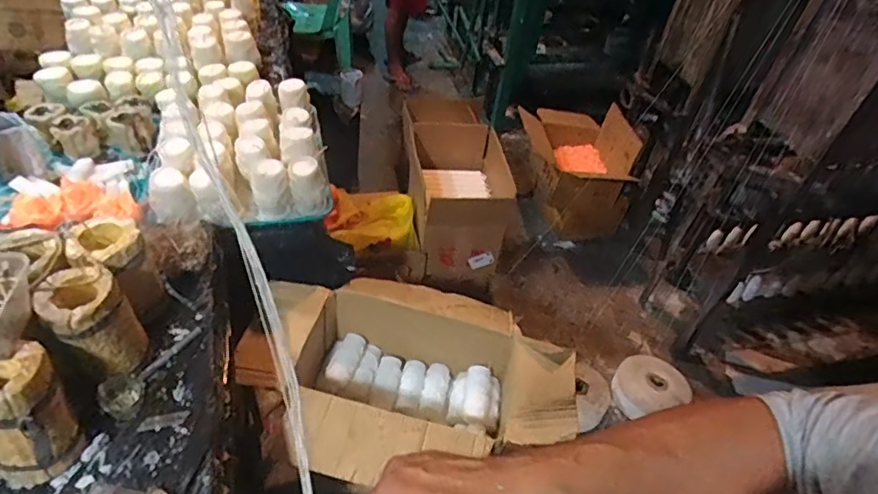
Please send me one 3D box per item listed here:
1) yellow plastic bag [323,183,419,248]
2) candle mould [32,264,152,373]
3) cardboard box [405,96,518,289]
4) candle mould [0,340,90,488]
[{"bbox_3d":[-0.204,-0.082,1.618,0.264,0.084,0.196,-2,44,-9],"label":"yellow plastic bag"},{"bbox_3d":[-0.452,0.109,0.724,0.097,0.149,0.092,35,50,26],"label":"candle mould"},{"bbox_3d":[0.047,-0.141,1.727,0.285,0.360,0.358,2,44,-5],"label":"cardboard box"},{"bbox_3d":[-0.473,0.202,0.627,0.107,0.152,0.102,35,50,26],"label":"candle mould"}]

